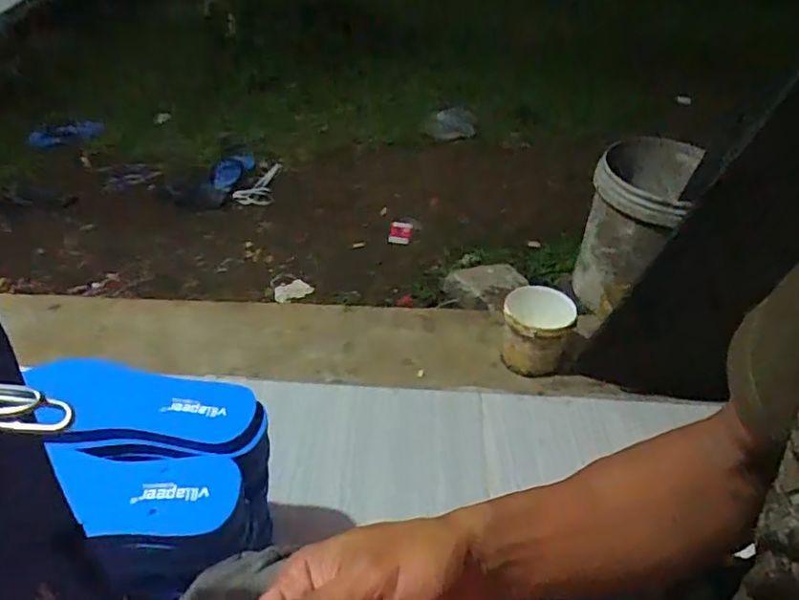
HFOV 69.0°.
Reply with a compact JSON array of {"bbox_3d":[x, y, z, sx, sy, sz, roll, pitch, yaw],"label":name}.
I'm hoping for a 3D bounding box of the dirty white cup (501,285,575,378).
[{"bbox_3d":[0.244,0.059,1.051,0.116,0.115,0.123,1,41,-1],"label":"dirty white cup"}]

